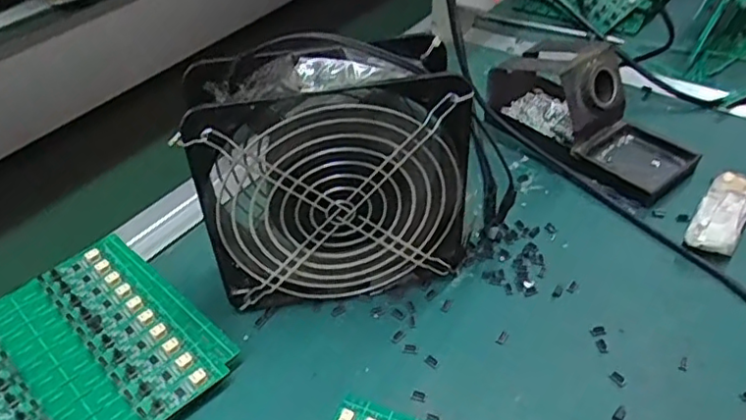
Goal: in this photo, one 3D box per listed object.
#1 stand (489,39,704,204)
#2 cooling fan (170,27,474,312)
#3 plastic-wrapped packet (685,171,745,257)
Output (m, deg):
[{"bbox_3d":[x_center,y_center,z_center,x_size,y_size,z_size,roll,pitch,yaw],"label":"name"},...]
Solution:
[{"bbox_3d":[0.168,-0.082,0.489,0.077,0.072,0.164,-33,50,-30],"label":"stand"},{"bbox_3d":[-0.022,-0.020,0.369,0.149,0.156,0.057,-9,42,-7],"label":"cooling fan"},{"bbox_3d":[0.244,0.000,0.430,0.029,0.022,0.086,25,48,28],"label":"plastic-wrapped packet"}]

